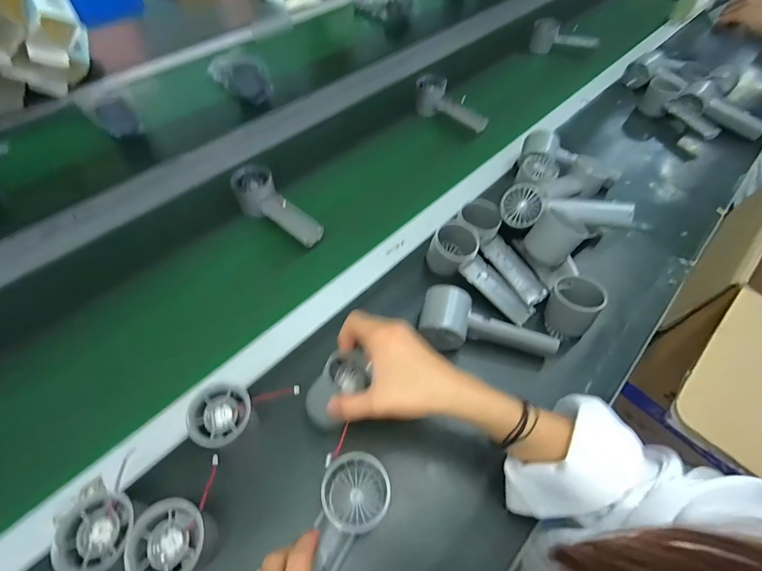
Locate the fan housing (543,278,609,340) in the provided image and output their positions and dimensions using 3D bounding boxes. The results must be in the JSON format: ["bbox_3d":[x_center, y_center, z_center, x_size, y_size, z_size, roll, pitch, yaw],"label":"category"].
[{"bbox_3d":[0.236,0.025,0.467,0.054,0.062,0.058,1,56,-1],"label":"fan housing"}]

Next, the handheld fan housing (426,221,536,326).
[{"bbox_3d":[0.128,-0.011,0.497,0.058,0.050,0.159,-37,77,-23],"label":"handheld fan housing"}]

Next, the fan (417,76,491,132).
[{"bbox_3d":[0.131,-0.339,0.728,0.055,0.063,0.146,-35,63,-22],"label":"fan"}]

